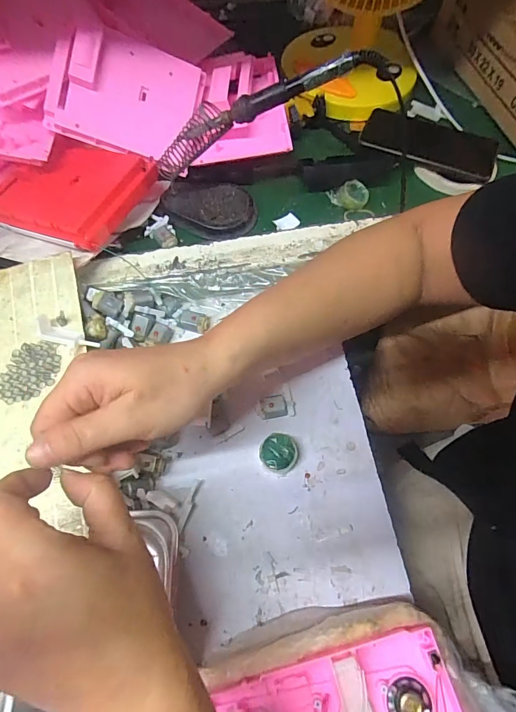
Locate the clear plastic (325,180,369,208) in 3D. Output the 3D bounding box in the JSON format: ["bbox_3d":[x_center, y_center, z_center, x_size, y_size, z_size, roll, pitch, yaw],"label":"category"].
[{"bbox_3d":[0.108,-0.194,0.475,0.047,0.023,0.023,19,67,8],"label":"clear plastic"}]

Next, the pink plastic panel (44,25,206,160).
[{"bbox_3d":[-0.145,-0.291,0.447,0.151,0.025,0.122,10,97,-27],"label":"pink plastic panel"}]

